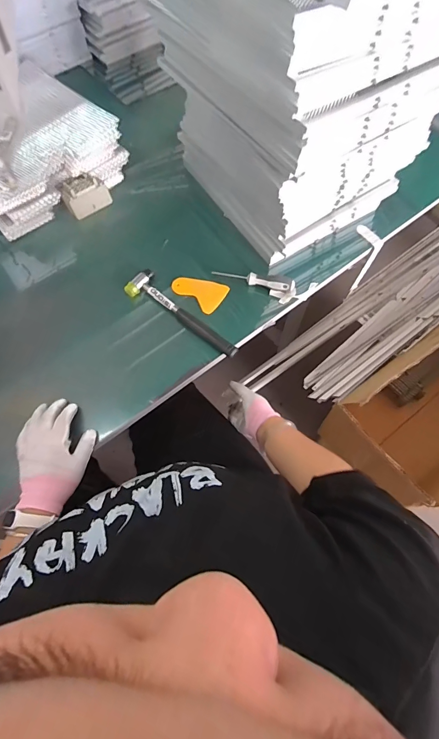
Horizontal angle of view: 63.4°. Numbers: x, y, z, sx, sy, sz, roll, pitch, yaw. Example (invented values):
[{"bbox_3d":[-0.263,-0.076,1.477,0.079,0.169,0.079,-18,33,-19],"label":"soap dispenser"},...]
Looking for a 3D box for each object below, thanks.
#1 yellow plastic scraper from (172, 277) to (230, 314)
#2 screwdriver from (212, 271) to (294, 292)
[{"bbox_3d":[-0.037,-0.155,0.679,0.095,0.008,0.067,37,84,7],"label":"yellow plastic scraper"},{"bbox_3d":[0.064,-0.170,0.669,0.151,0.018,0.020,11,67,5],"label":"screwdriver"}]

